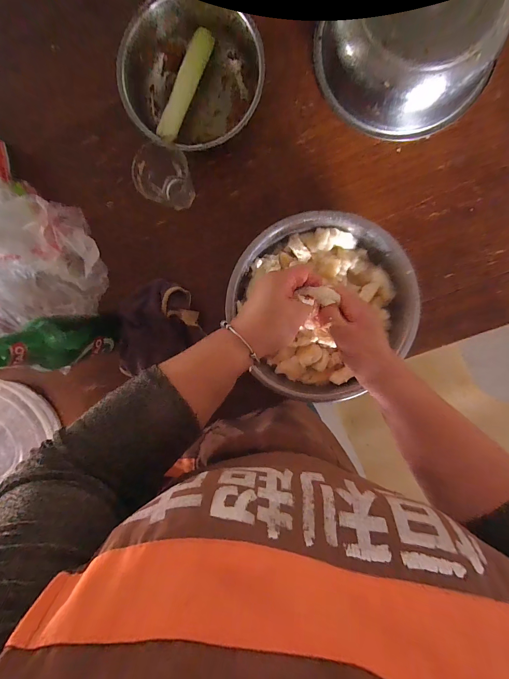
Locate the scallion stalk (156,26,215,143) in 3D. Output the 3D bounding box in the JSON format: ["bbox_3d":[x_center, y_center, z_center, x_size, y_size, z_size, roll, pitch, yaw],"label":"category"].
[{"bbox_3d":[-0.103,-0.374,0.456,0.025,0.032,0.155,27,98,0],"label":"scallion stalk"}]

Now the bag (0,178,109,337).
[{"bbox_3d":[-0.346,-0.103,0.457,0.180,0.126,0.225,26,98,0],"label":"bag"}]

